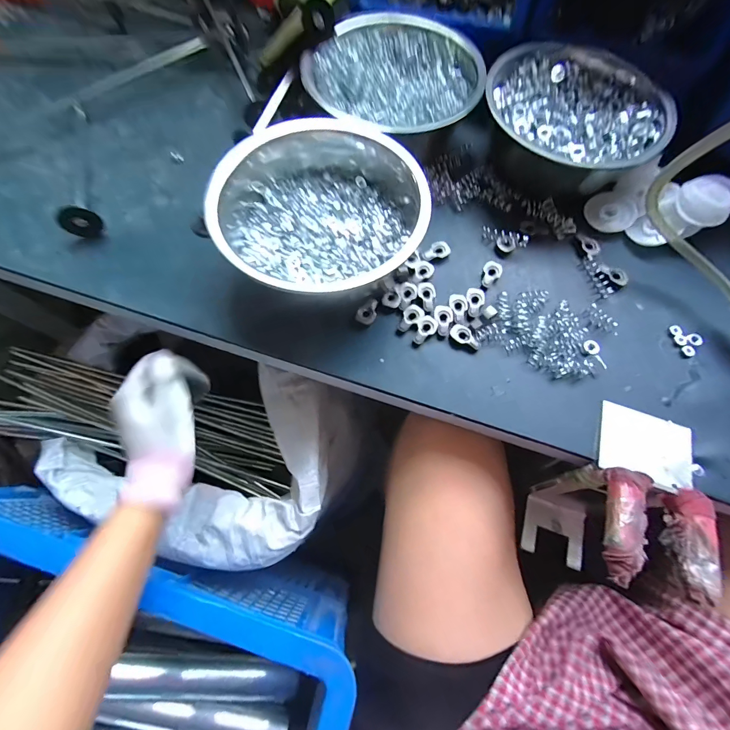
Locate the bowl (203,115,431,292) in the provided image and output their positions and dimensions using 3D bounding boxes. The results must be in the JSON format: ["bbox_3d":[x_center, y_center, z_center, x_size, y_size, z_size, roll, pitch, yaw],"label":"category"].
[{"bbox_3d":[-0.047,-0.154,0.334,0.184,0.074,0.209,-12,71,-7],"label":"bowl"}]

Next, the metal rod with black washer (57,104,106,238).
[{"bbox_3d":[-0.310,-0.217,0.375,0.030,0.030,0.188,-19,72,-9],"label":"metal rod with black washer"}]

